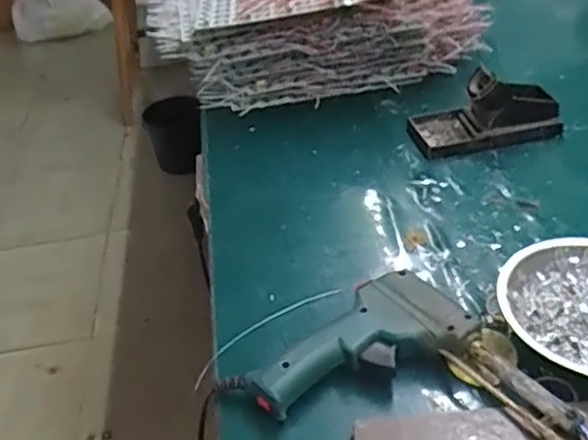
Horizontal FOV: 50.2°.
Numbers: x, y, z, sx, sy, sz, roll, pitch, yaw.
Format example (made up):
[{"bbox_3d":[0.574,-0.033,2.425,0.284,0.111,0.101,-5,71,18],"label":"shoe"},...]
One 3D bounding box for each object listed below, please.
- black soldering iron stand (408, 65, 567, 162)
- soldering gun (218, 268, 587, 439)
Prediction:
[{"bbox_3d":[0.202,-0.116,0.655,0.149,0.061,0.079,-8,39,-2],"label":"black soldering iron stand"},{"bbox_3d":[0.077,0.092,0.430,0.225,0.031,0.119,7,40,15],"label":"soldering gun"}]

